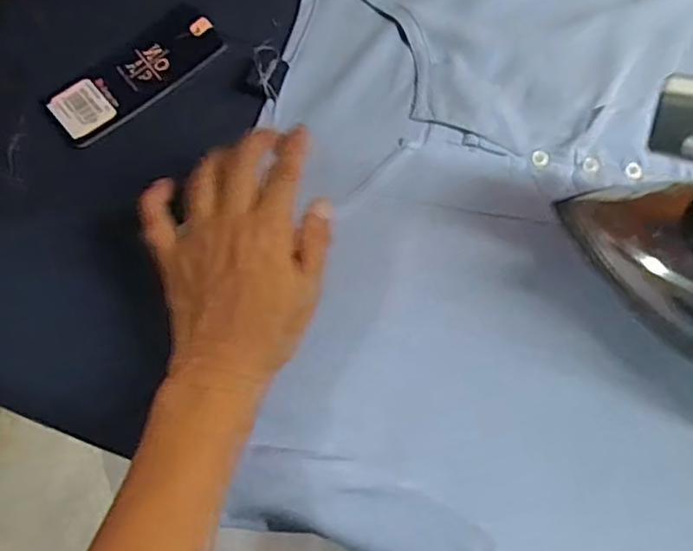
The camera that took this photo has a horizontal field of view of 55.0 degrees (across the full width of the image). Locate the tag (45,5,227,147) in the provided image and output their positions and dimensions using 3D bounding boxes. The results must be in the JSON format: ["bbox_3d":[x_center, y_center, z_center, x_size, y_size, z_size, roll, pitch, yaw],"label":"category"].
[{"bbox_3d":[-0.137,-0.132,0.436,0.118,0.006,0.044,-37,78,-10],"label":"tag"}]

